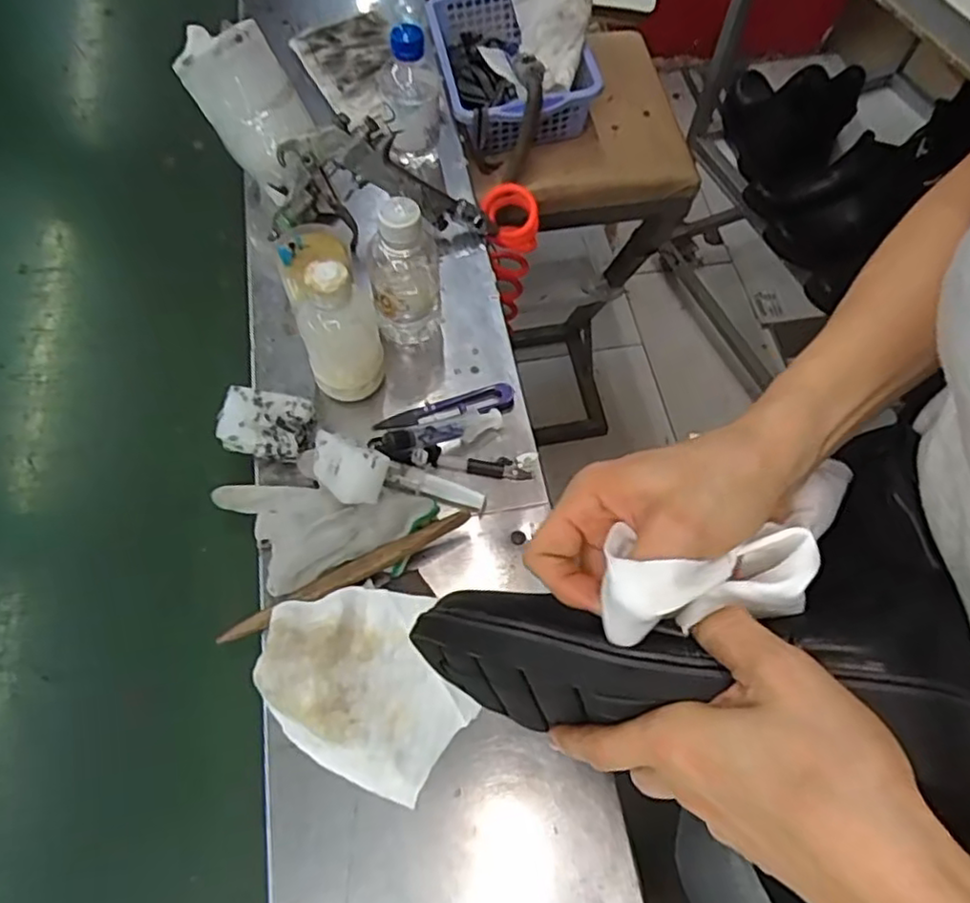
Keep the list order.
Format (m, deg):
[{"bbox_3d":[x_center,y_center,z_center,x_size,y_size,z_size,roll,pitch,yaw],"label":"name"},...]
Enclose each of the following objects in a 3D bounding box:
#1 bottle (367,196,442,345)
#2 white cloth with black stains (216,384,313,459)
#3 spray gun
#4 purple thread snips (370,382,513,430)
[{"bbox_3d":[-0.068,-0.144,0.543,0.062,0.124,0.053,-6,64,-4],"label":"bottle"},{"bbox_3d":[-0.173,-0.022,0.525,0.067,0.024,0.050,4,64,1],"label":"white cloth with black stains"},{"bbox_3d":[-0.110,-0.230,0.640,0.182,0.130,0.049,29,29,-29],"label":"spray gun"},{"bbox_3d":[-0.035,-0.037,0.566,0.118,0.006,0.021,-16,65,-9],"label":"purple thread snips"}]

